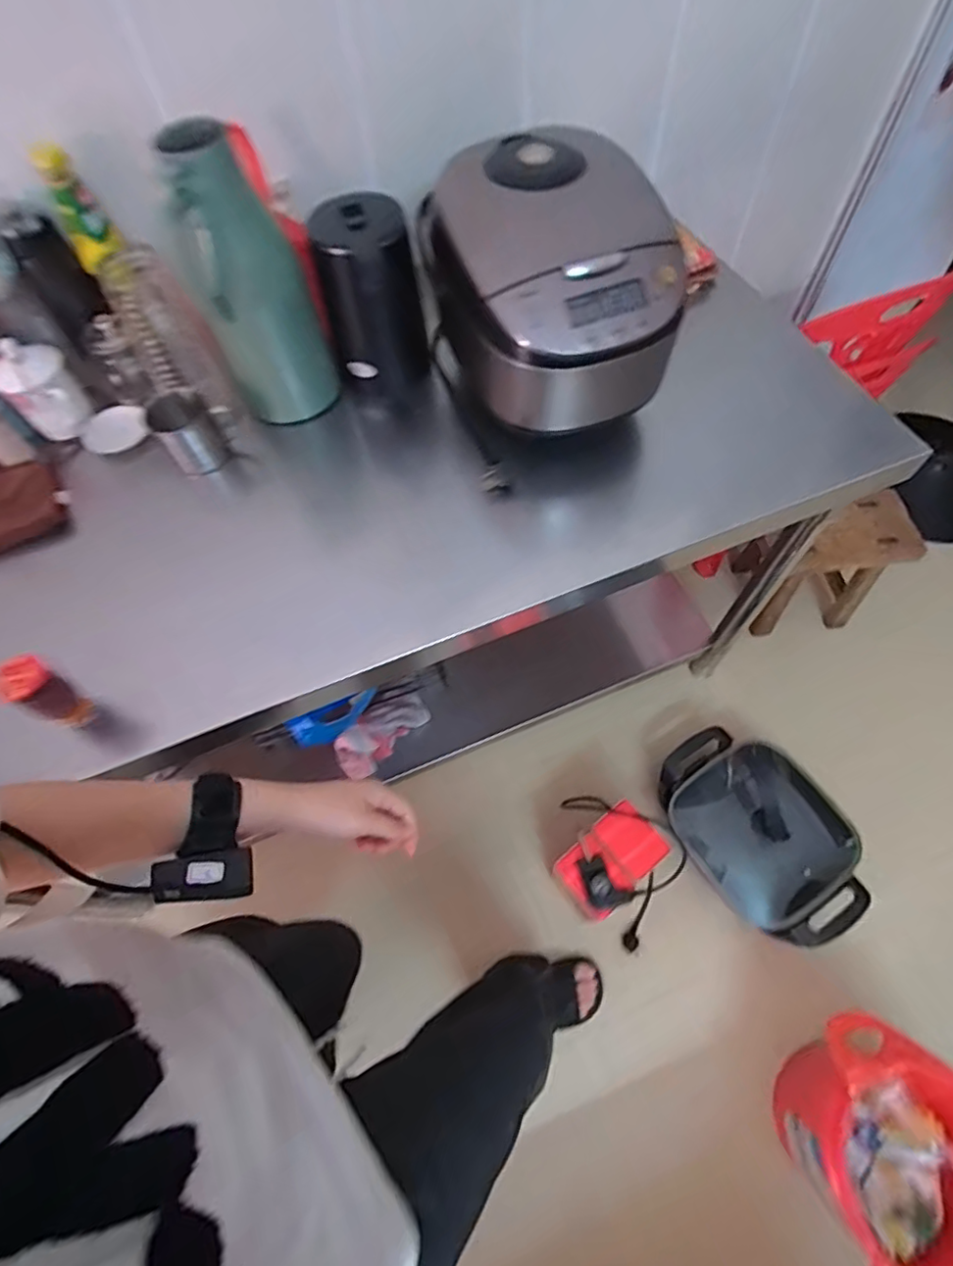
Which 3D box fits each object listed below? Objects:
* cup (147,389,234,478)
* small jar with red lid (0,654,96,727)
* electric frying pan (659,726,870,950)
[{"bbox_3d":[-0.390,-0.269,0.779,0.069,0.084,0.067,-1,63,3],"label":"cup"},{"bbox_3d":[-0.433,0.061,0.582,0.040,0.096,0.046,22,66,14],"label":"small jar with red lid"},{"bbox_3d":[0.604,0.380,1.174,0.338,0.197,0.408,-29,65,-11],"label":"electric frying pan"}]

